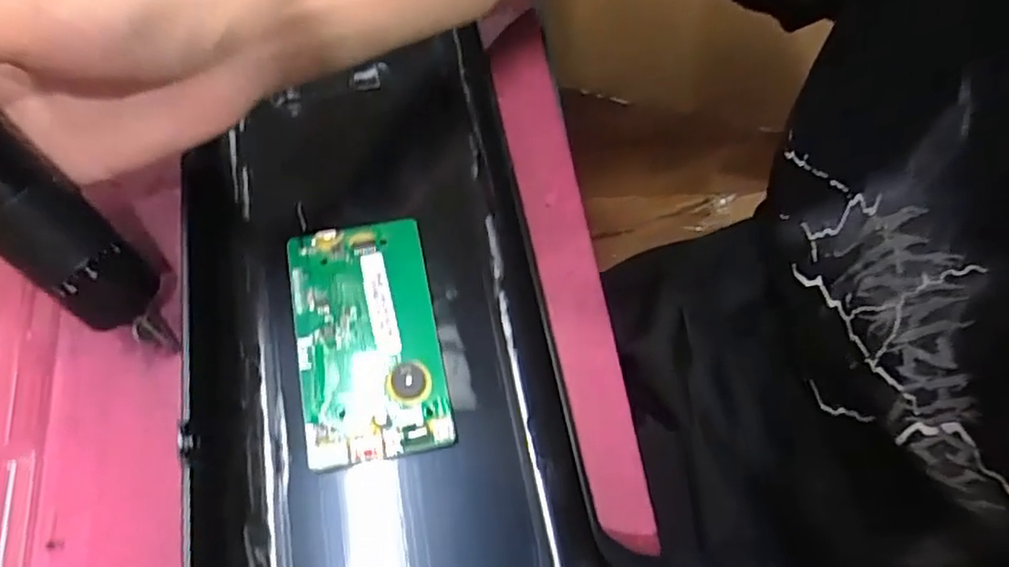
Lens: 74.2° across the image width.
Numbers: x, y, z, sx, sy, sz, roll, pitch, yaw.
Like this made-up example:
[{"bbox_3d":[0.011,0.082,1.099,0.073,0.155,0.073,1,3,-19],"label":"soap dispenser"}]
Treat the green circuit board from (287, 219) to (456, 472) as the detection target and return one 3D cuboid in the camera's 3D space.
[{"bbox_3d":[-0.060,0.023,0.293,0.060,0.012,0.106,-10,67,-6],"label":"green circuit board"}]

